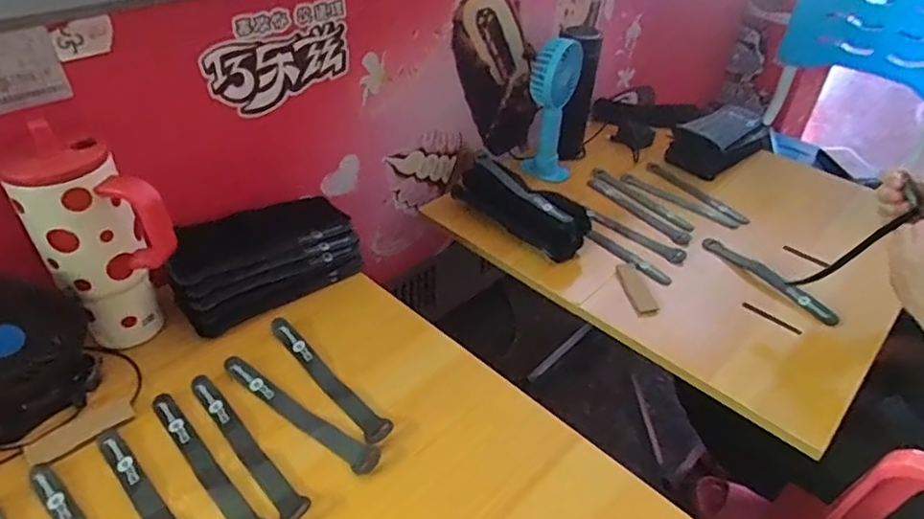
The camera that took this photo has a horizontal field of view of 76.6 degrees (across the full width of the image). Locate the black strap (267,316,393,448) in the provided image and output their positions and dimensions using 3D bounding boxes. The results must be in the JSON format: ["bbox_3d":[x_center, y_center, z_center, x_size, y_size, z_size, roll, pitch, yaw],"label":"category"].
[{"bbox_3d":[-0.136,0.114,0.586,0.024,0.008,0.195,-29,49,-31],"label":"black strap"}]

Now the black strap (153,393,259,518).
[{"bbox_3d":[-0.224,0.178,0.511,0.023,0.006,0.188,-30,49,-32],"label":"black strap"}]

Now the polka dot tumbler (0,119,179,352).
[{"bbox_3d":[-0.341,-0.014,0.563,0.102,0.212,0.107,-29,49,-31],"label":"polka dot tumbler"}]

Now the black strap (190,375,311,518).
[{"bbox_3d":[-0.196,0.164,0.527,0.024,0.005,0.187,-29,49,-31],"label":"black strap"}]

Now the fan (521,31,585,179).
[{"bbox_3d":[0.140,-0.232,0.908,0.080,0.217,0.059,7,40,6],"label":"fan"}]

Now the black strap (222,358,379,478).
[{"bbox_3d":[-0.157,0.144,0.555,0.191,0.009,0.023,25,46,25],"label":"black strap"}]

